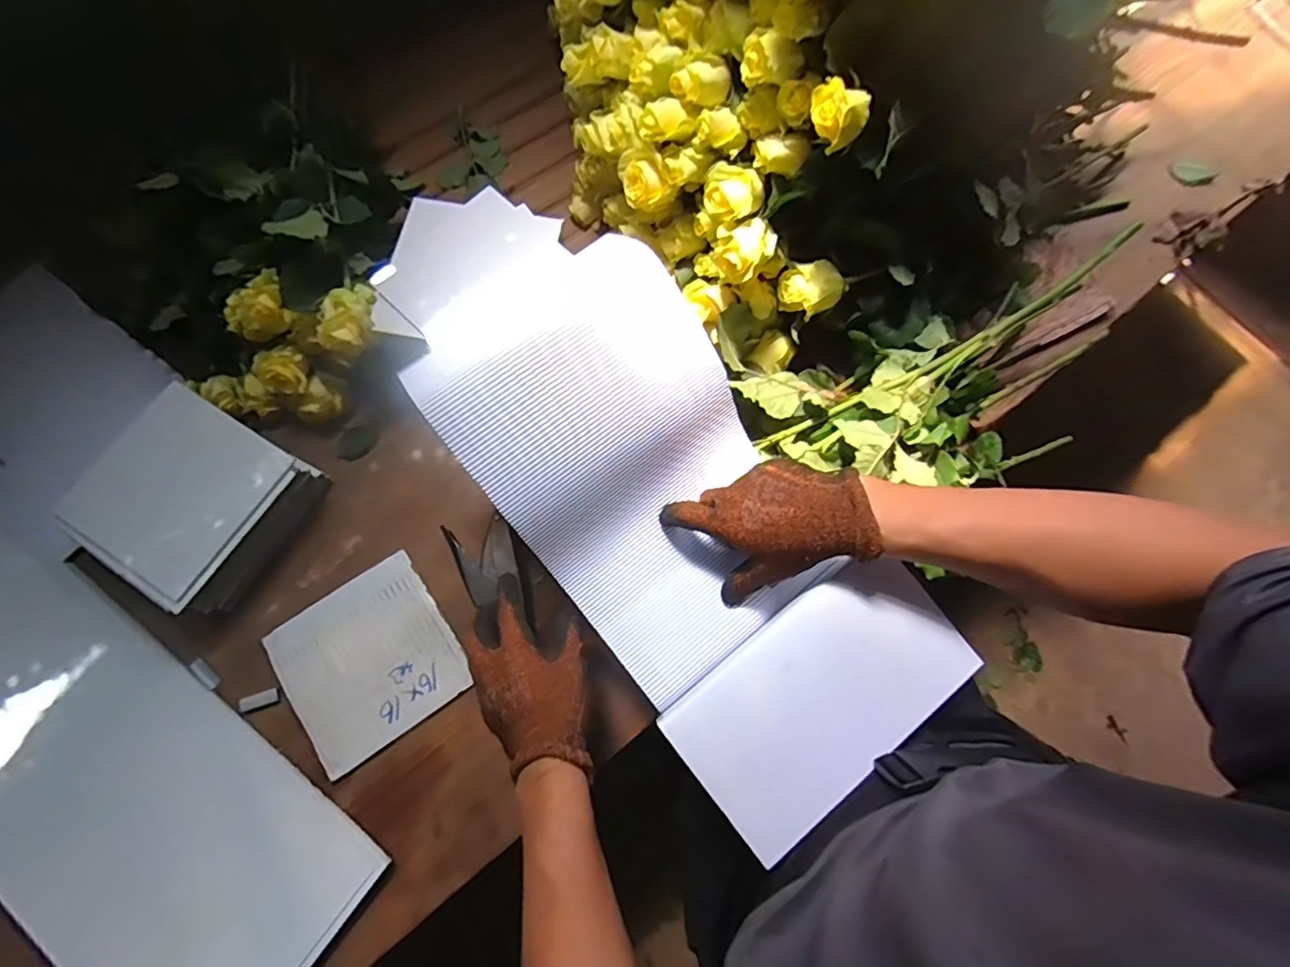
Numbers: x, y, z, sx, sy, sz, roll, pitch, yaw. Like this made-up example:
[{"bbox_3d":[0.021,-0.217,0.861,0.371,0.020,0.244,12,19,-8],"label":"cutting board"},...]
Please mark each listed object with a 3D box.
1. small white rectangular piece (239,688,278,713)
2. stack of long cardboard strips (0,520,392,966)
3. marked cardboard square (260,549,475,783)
[{"bbox_3d":[-0.366,0.206,0.539,0.034,0.005,0.015,-17,77,-7],"label":"small white rectangular piece"},{"bbox_3d":[-0.515,0.243,0.510,0.569,0.019,0.214,37,77,6],"label":"stack of long cardboard strips"},{"bbox_3d":[-0.267,0.171,0.550,0.153,0.008,0.151,-34,80,-10],"label":"marked cardboard square"}]

